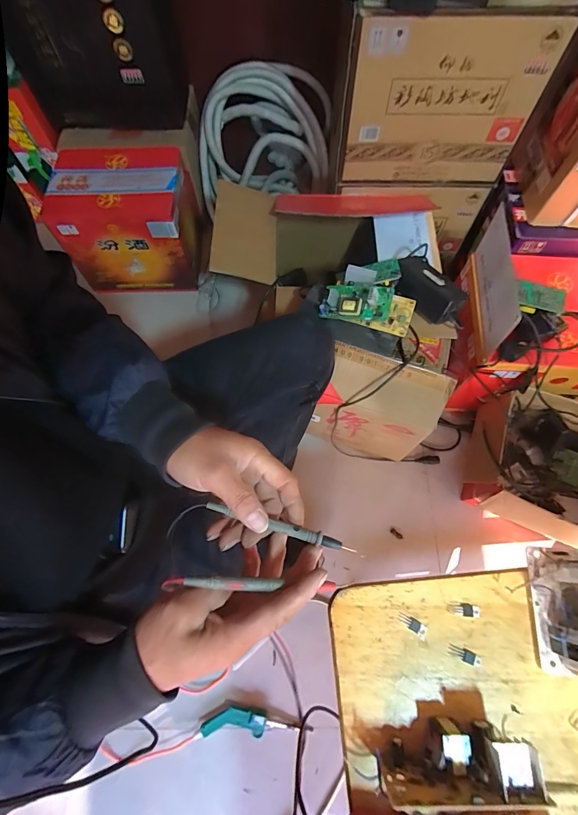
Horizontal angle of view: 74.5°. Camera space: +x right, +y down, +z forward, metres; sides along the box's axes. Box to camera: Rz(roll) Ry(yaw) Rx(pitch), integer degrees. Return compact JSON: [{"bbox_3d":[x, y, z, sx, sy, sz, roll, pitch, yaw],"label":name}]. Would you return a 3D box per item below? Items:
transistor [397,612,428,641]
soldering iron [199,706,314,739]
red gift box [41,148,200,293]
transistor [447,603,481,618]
[{"bbox_3d":[0.120,0.211,0.368,0.029,0.004,0.013,33,73,13],"label":"transistor"},{"bbox_3d":[-0.066,0.646,0.777,0.221,0.016,0.048,2,69,2],"label":"soldering iron"},{"bbox_3d":[-0.441,-0.528,1.096,0.317,0.284,0.234,-2,69,0],"label":"red gift box"},{"bbox_3d":[0.172,0.199,0.373,0.030,0.004,0.011,9,69,4],"label":"transistor"}]

